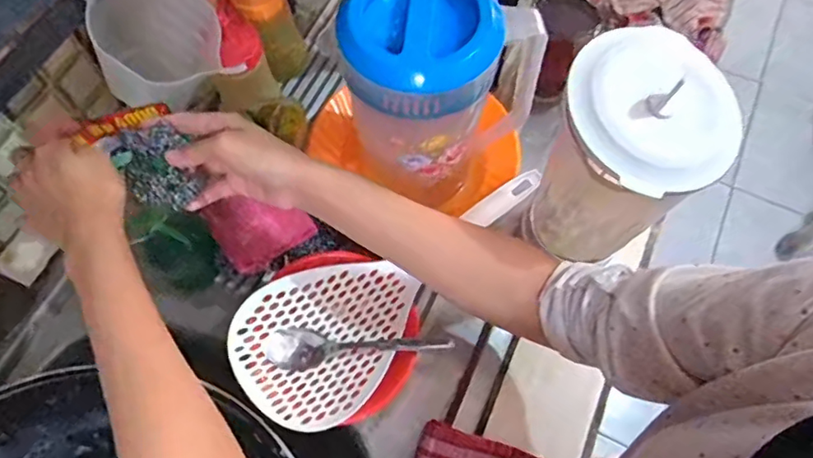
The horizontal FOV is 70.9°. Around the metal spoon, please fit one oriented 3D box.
[{"bbox_3d":[-0.042,0.105,0.497,0.159,0.019,0.036,3,67,1],"label":"metal spoon"}]

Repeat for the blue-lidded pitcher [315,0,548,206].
[{"bbox_3d":[0.023,-0.111,0.492,0.159,0.177,0.118,17,68,7],"label":"blue-lidded pitcher"}]

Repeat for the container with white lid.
[{"bbox_3d":[0.163,-0.046,0.444,0.109,0.184,0.101,0,67,0],"label":"container with white lid"}]

